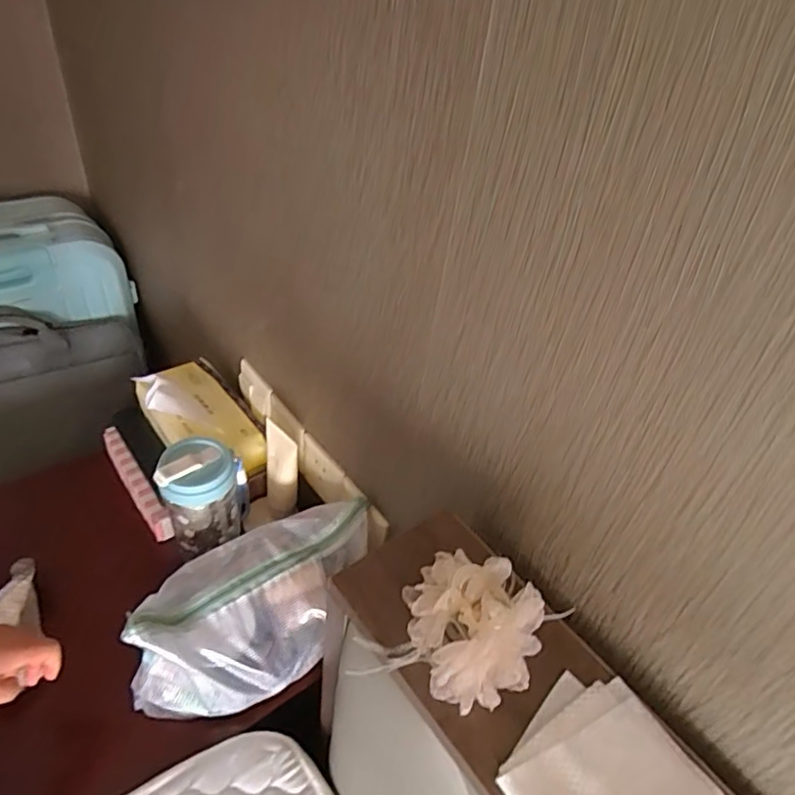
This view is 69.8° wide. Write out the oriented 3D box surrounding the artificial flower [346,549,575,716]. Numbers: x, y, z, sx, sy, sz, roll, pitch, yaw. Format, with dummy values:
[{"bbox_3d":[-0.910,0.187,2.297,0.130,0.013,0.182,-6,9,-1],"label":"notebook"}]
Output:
[{"bbox_3d":[0.047,0.150,0.381,0.111,0.048,0.092,20,42,13],"label":"artificial flower"}]

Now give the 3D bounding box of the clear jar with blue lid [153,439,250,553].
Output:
[{"bbox_3d":[-0.227,0.120,0.677,0.094,0.140,0.081,-11,45,-19],"label":"clear jar with blue lid"}]

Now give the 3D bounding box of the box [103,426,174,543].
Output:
[{"bbox_3d":[-0.364,0.116,0.787,0.024,0.037,0.198,-26,51,-31],"label":"box"}]

